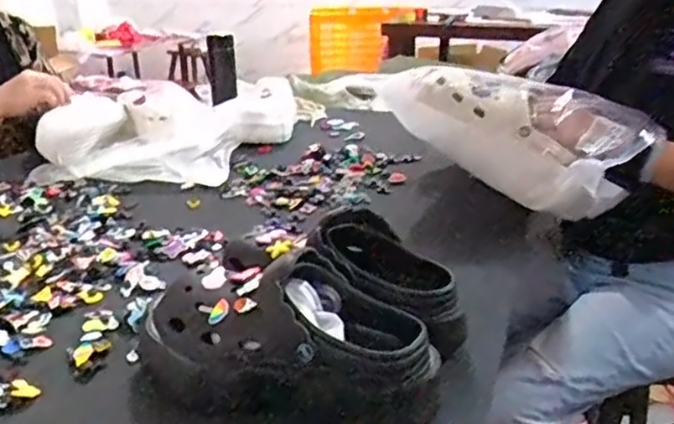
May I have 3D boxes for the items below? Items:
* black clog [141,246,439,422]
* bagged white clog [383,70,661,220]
[{"bbox_3d":[-0.045,0.109,0.539,0.251,0.114,0.126,7,23,19],"label":"black clog"},{"bbox_3d":[0.250,-0.123,0.934,0.370,0.159,0.164,24,32,19],"label":"bagged white clog"}]

